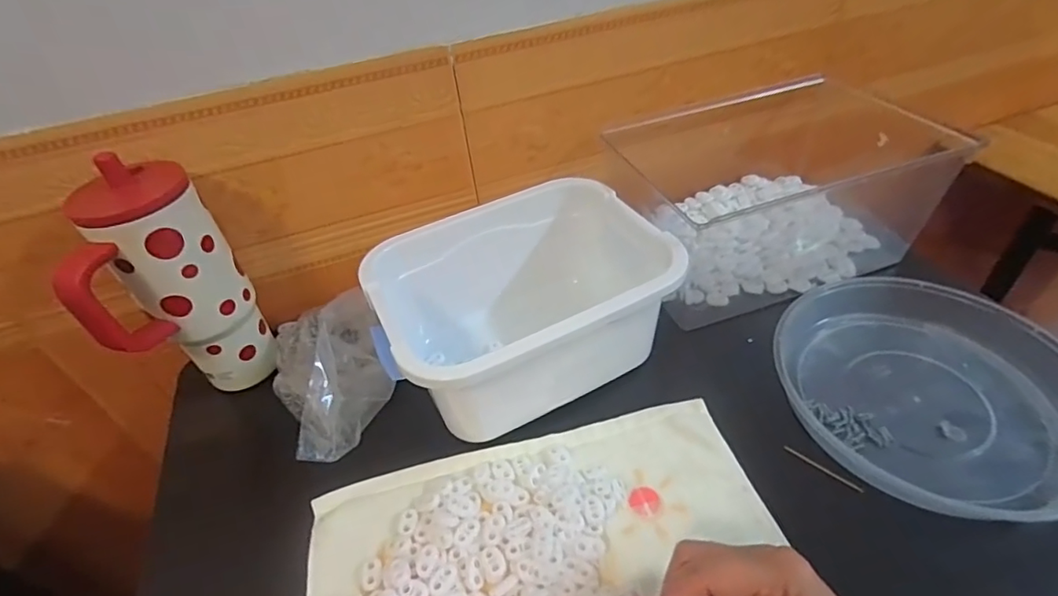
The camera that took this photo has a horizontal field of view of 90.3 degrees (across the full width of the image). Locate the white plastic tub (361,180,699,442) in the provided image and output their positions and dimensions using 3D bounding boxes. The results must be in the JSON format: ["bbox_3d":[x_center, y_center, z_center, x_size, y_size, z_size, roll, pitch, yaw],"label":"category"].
[{"bbox_3d":[-0.005,0.010,0.482,0.240,0.119,0.184,-24,45,-17],"label":"white plastic tub"}]

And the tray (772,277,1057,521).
[{"bbox_3d":[0.337,0.073,0.436,0.207,0.055,0.219,-4,43,4],"label":"tray"}]

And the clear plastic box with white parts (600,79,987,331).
[{"bbox_3d":[0.265,-0.120,0.593,0.298,0.131,0.224,-14,43,-7],"label":"clear plastic box with white parts"}]

